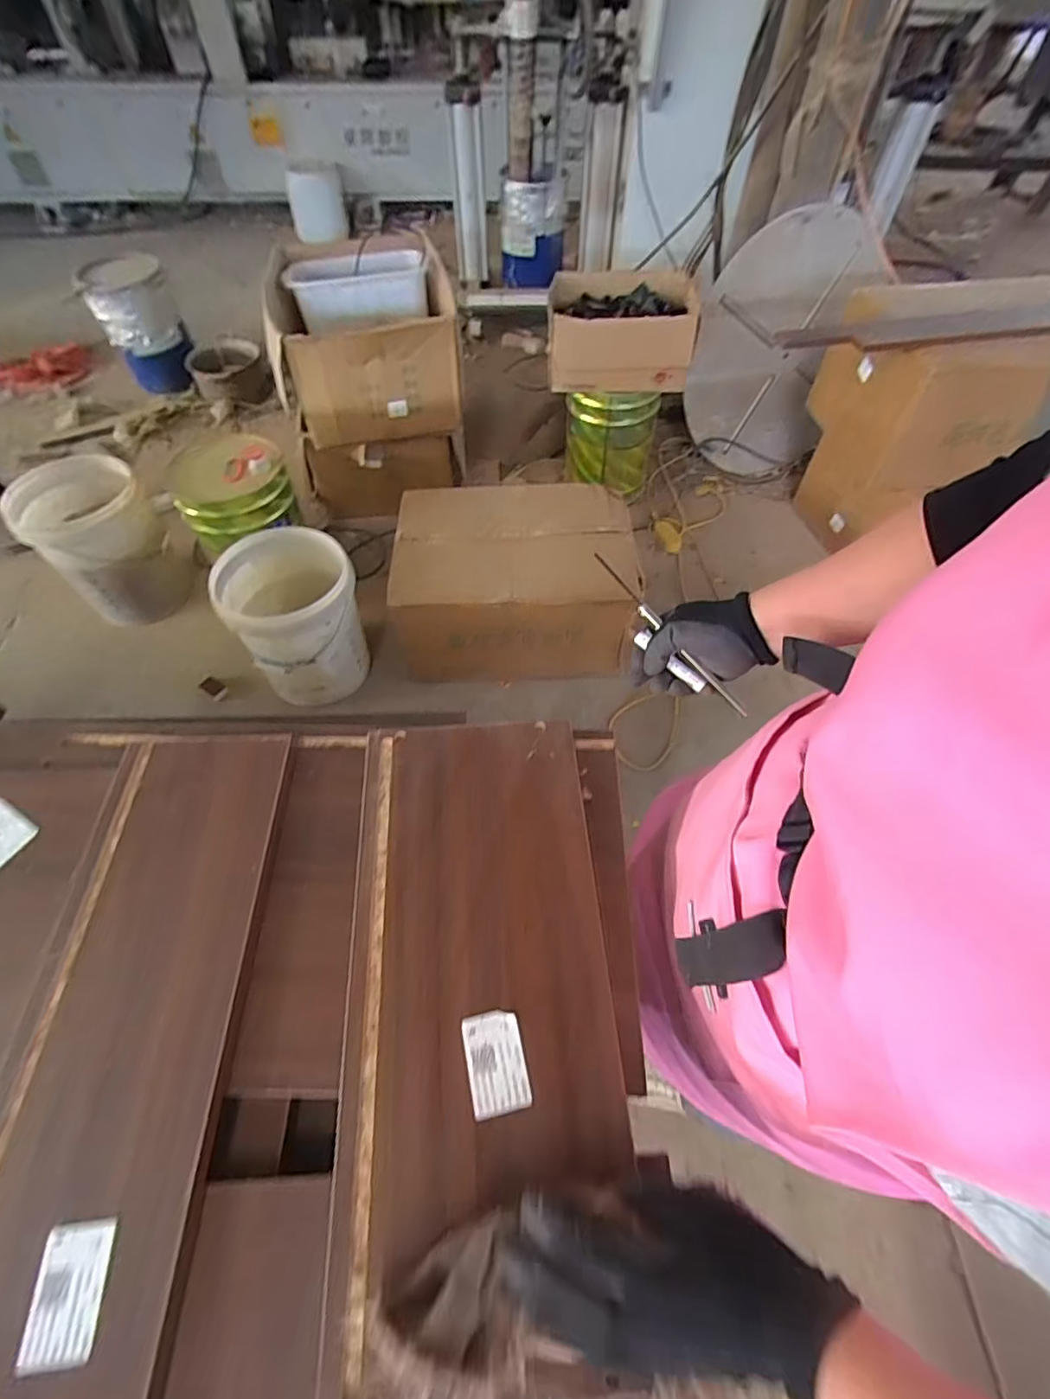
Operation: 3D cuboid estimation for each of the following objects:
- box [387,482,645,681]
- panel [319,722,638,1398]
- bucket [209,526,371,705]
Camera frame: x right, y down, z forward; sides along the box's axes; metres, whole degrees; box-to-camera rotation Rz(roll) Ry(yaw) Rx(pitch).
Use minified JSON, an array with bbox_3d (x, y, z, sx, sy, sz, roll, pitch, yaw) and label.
[{"bbox_3d":[-0.021,-0.326,1.528,0.592,0.285,0.406,-1,56,-1],"label":"box"},{"bbox_3d":[-0.036,0.207,0.441,0.196,0.024,0.420,-4,57,-1],"label":"panel"},{"bbox_3d":[-0.551,-0.207,1.417,0.286,0.293,0.283,0,56,0],"label":"bucket"}]

